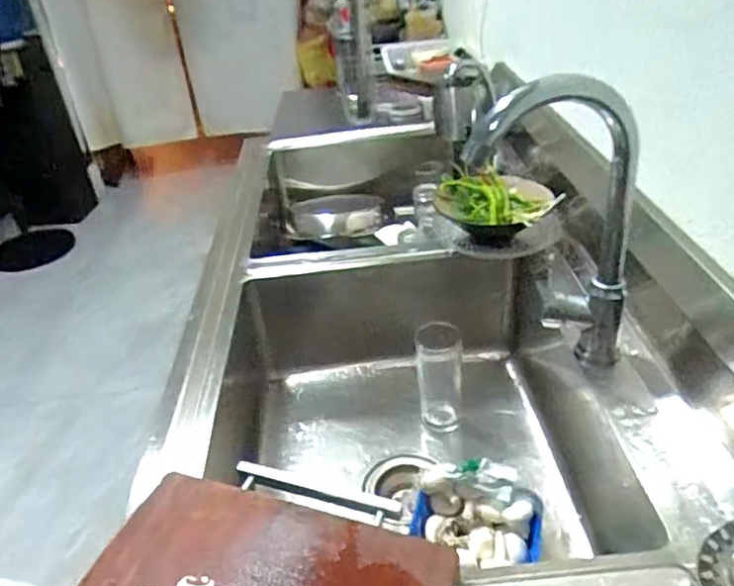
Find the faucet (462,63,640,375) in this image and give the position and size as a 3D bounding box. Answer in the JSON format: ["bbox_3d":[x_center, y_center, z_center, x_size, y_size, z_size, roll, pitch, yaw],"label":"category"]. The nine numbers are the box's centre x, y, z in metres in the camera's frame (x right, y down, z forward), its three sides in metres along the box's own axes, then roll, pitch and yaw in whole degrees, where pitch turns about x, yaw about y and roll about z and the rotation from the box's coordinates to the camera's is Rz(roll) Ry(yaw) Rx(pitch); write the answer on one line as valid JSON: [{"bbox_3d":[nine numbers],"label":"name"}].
[{"bbox_3d":[0.180,-0.055,0.613,0.161,0.307,0.064,-3,33,6],"label":"faucet"}]

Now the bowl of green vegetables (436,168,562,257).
[{"bbox_3d":[0.212,-0.116,0.949,0.164,0.095,0.159,-4,33,3],"label":"bowl of green vegetables"}]

